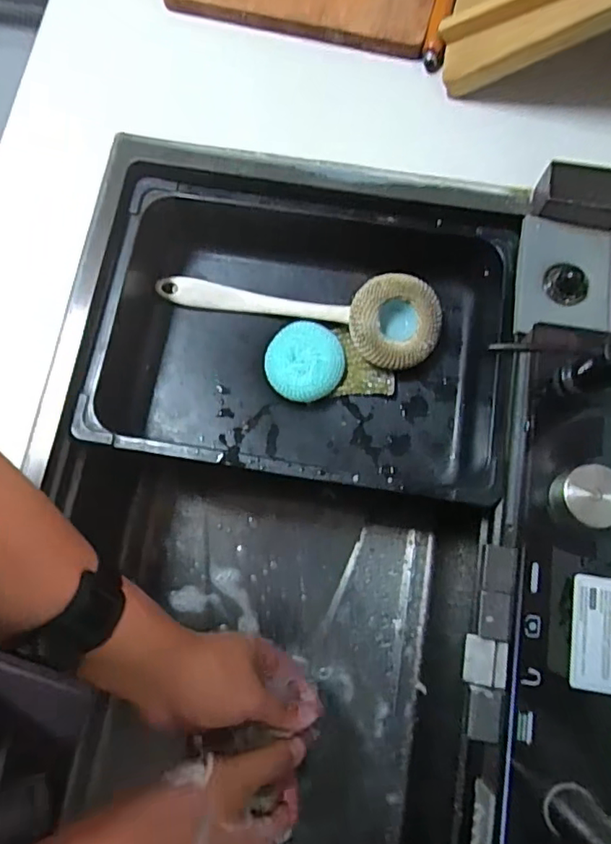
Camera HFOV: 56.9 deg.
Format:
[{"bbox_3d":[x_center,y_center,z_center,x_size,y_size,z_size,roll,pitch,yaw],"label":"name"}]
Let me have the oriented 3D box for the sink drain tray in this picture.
[{"bbox_3d":[-0.006,-0.068,0.518,0.349,0.100,0.242,9,76,3],"label":"sink drain tray"}]

